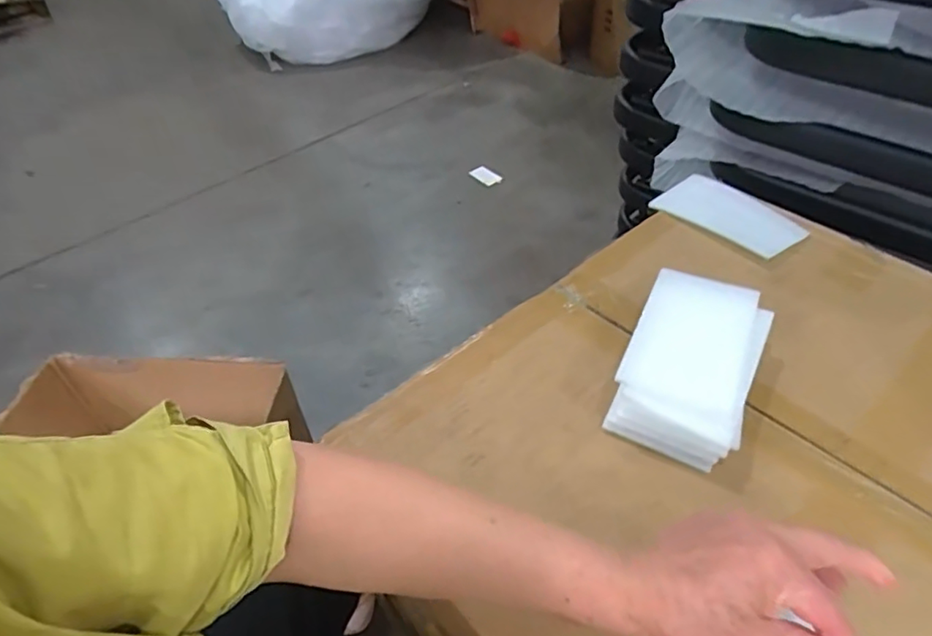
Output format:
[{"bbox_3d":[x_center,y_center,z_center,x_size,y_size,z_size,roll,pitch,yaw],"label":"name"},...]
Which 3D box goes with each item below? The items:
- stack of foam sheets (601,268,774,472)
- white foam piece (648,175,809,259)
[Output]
[{"bbox_3d":[0.173,0.028,0.449,0.091,0.046,0.161,21,49,21],"label":"stack of foam sheets"},{"bbox_3d":[0.281,-0.111,0.628,0.076,0.009,0.144,-33,53,-28],"label":"white foam piece"}]

